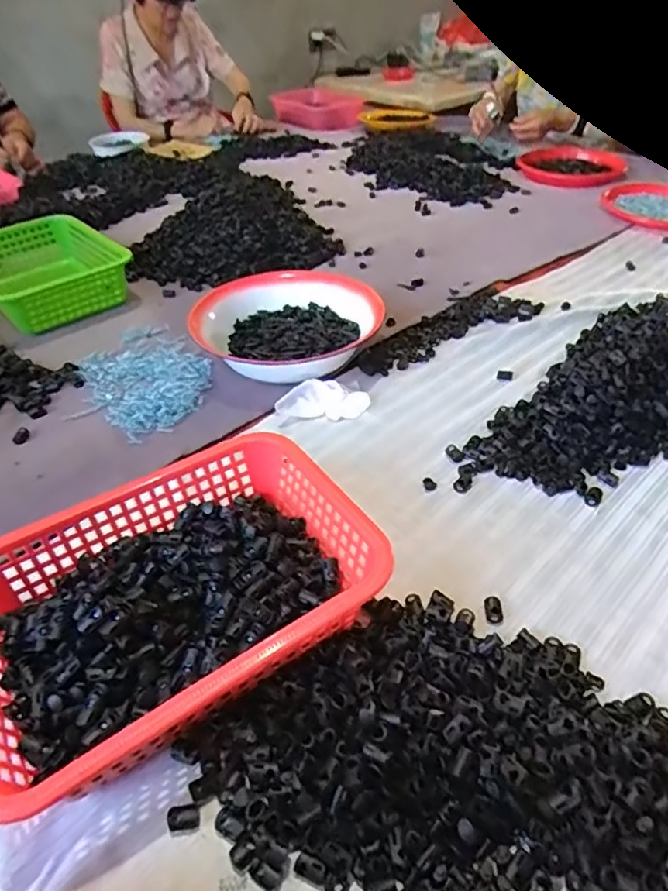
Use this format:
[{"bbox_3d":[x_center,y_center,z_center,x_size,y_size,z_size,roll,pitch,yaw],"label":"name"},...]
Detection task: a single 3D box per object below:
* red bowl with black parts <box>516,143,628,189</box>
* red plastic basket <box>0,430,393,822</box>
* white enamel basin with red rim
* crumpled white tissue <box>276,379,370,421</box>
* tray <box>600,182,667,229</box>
[{"bbox_3d":[0.575,-0.683,1.365,0.243,0.029,0.231,12,45,17],"label":"red bowl with black parts"},{"bbox_3d":[-0.123,0.118,0.443,0.299,0.078,0.217,-26,47,-22],"label":"red plastic basket"},{"bbox_3d":[-0.065,-0.165,0.782,0.243,0.076,0.215,-16,44,-13],"label":"white enamel basin with red rim"},{"bbox_3d":[-0.013,-0.054,0.683,0.106,0.034,0.041,-1,43,4],"label":"crumpled white tissue"},{"bbox_3d":[0.661,-0.490,1.140,0.223,0.026,0.172,25,50,28],"label":"tray"}]

